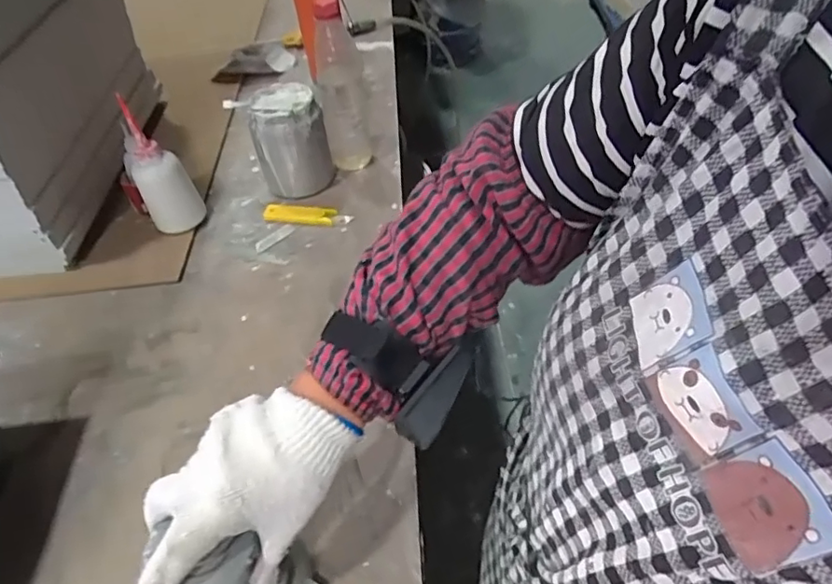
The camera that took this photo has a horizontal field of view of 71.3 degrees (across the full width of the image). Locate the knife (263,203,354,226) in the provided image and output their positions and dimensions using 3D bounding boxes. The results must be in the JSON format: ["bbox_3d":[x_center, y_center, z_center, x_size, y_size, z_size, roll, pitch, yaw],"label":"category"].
[{"bbox_3d":[-0.133,-0.094,0.708,0.109,0.012,0.025,2,47,8],"label":"knife"}]

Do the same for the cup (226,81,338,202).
[{"bbox_3d":[-0.159,-0.183,0.720,0.087,0.121,0.078,-37,53,-25],"label":"cup"}]

